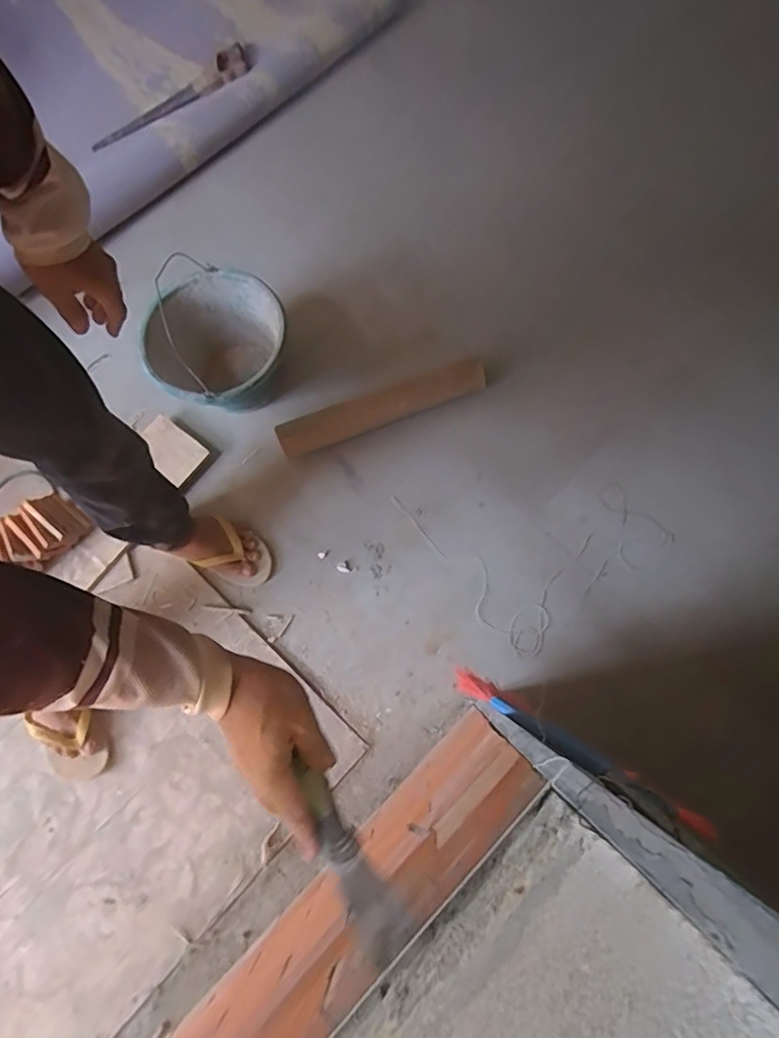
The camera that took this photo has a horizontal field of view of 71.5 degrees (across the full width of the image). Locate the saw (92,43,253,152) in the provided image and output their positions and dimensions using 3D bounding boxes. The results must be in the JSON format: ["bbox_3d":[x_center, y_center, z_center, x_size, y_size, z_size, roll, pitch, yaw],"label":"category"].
[{"bbox_3d":[-0.522,-1.004,1.298,0.423,0.028,0.103,-36,77,-5],"label":"saw"}]

